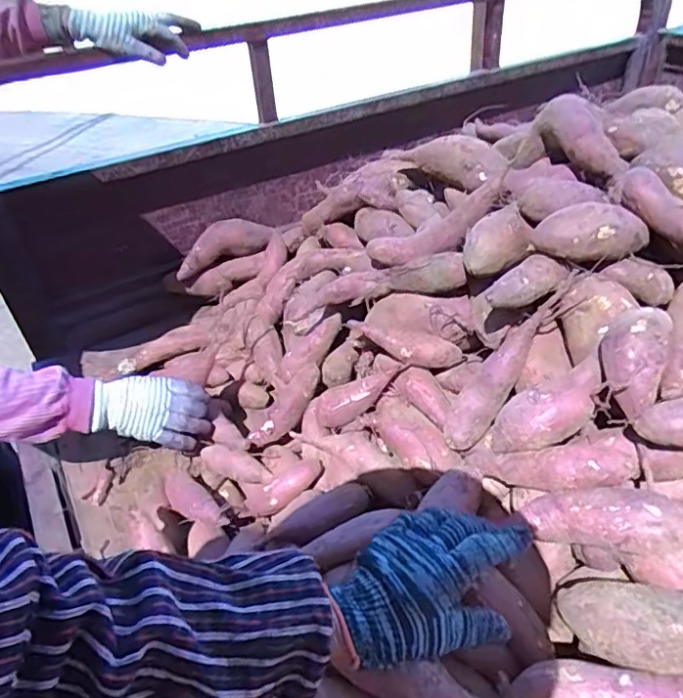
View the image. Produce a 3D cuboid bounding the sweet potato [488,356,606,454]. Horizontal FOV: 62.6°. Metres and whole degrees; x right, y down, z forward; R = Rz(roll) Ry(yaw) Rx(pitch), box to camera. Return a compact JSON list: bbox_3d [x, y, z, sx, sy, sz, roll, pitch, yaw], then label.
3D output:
[{"bbox_3d":[0.199,0.058,0.540,0.123,0.042,0.050,-36,40,4],"label":"sweet potato"}]

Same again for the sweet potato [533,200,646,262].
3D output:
[{"bbox_3d":[0.260,-0.122,0.578,0.113,0.053,0.048,-9,37,-3],"label":"sweet potato"}]

